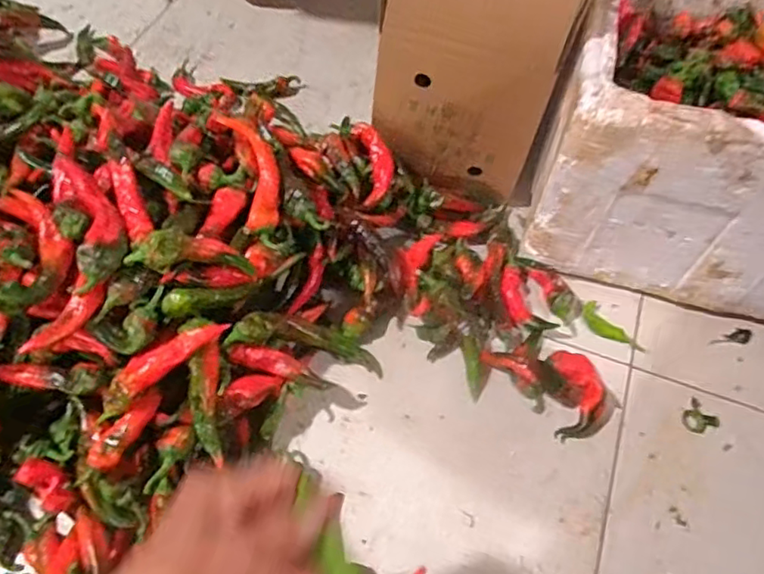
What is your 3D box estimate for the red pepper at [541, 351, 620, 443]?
[{"bbox_3d":[0.205,0.105,0.613,0.070,0.027,0.087,-7,59,-7],"label":"red pepper"}]

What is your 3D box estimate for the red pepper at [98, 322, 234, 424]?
[{"bbox_3d":[-0.193,0.068,0.521,0.121,0.040,0.025,-37,67,-22],"label":"red pepper"}]

